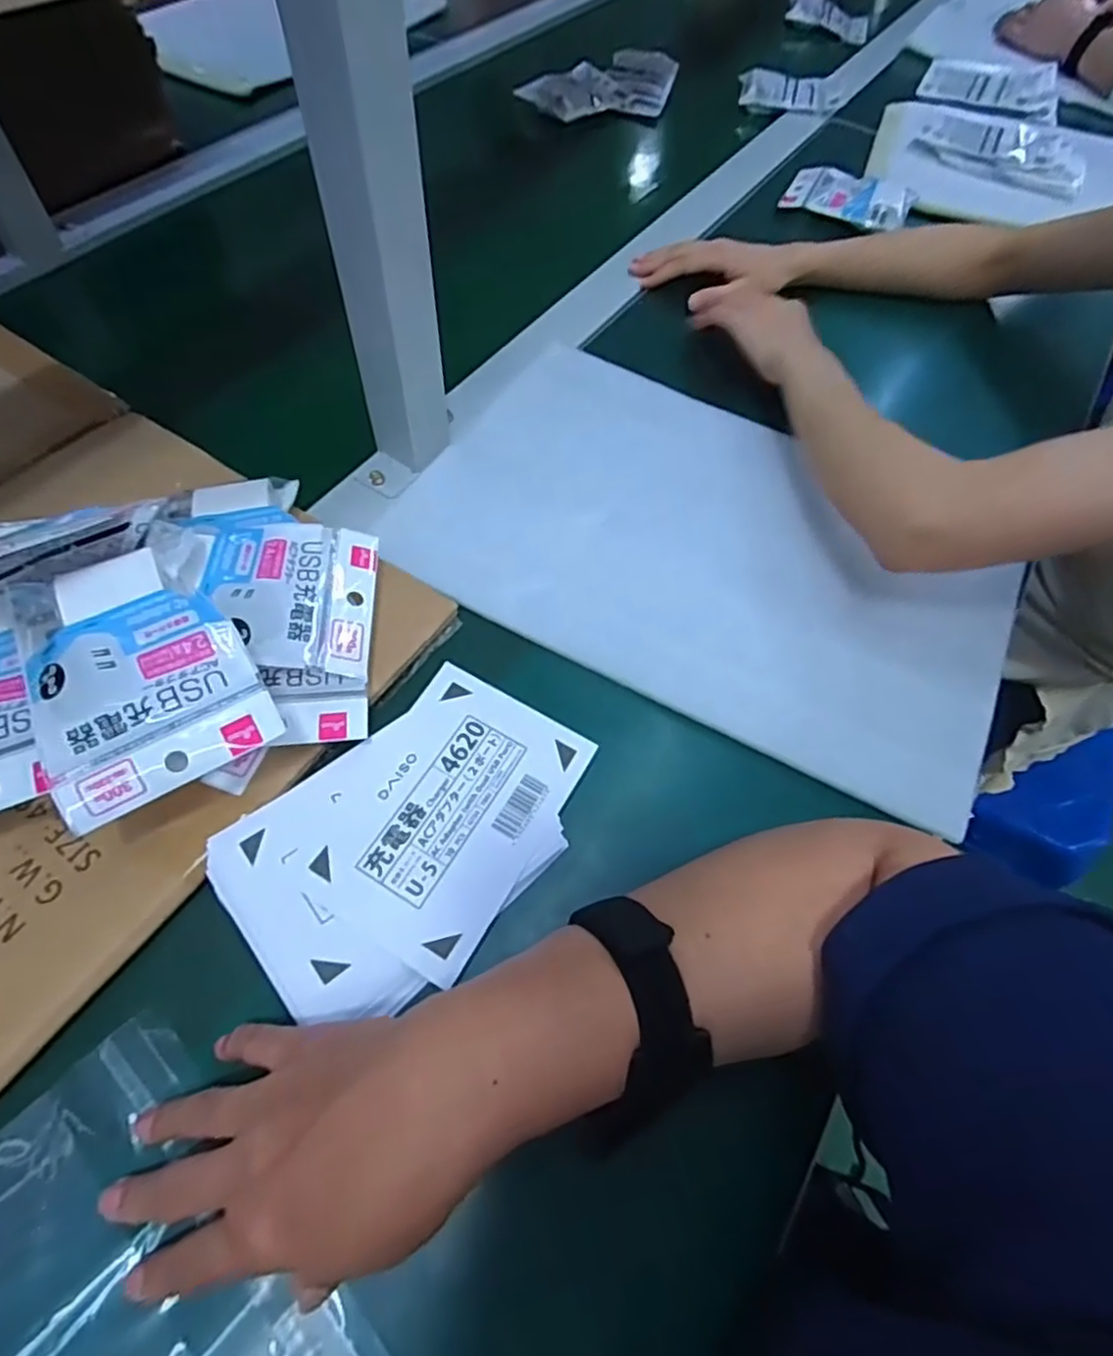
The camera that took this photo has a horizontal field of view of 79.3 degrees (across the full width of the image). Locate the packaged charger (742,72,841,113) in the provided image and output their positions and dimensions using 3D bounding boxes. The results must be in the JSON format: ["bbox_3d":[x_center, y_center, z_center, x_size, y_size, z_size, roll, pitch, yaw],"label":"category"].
[{"bbox_3d":[0.314,-0.784,0.896,0.133,0.018,0.059,7,59,0],"label":"packaged charger"}]

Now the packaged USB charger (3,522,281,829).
[{"bbox_3d":[-0.201,-0.008,0.319,0.094,0.032,0.134,-27,65,-18],"label":"packaged USB charger"}]

